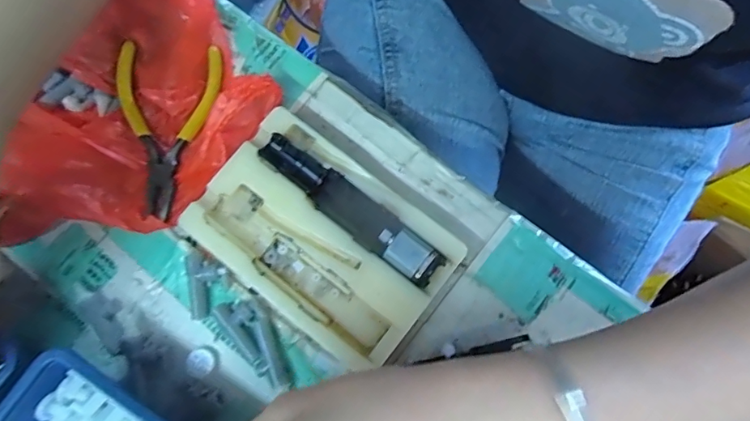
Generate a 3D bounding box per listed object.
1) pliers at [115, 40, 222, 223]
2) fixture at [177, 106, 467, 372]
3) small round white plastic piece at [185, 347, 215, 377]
[{"bbox_3d":[-0.130,-0.051,0.301,0.061,0.014,0.109,0,75,0],"label":"pliers"},{"bbox_3d":[-0.031,0.015,0.273,0.137,0.026,0.090,37,78,9],"label":"fixture"},{"bbox_3d":[-0.097,0.085,0.274,0.015,0.004,0.015,0,75,0],"label":"small round white plastic piece"}]

